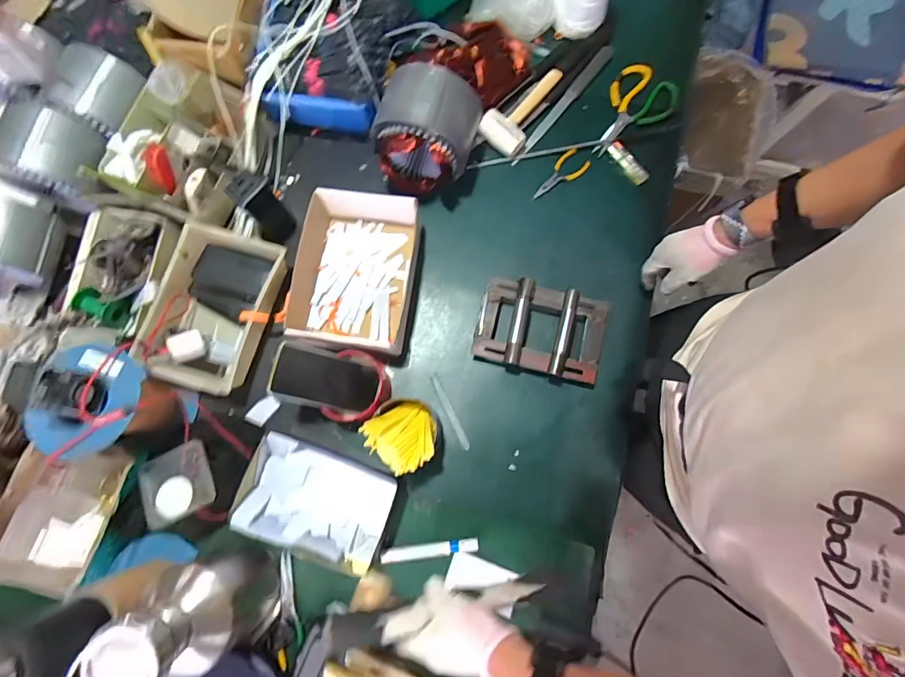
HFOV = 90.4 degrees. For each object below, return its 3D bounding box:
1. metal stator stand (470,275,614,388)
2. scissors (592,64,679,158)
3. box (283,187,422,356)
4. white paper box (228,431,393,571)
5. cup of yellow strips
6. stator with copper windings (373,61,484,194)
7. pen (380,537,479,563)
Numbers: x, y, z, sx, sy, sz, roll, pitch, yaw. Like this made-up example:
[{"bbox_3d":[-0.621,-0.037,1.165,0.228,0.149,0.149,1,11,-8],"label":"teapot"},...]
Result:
[{"bbox_3d":[0.141,-0.016,0.709,0.203,0.051,0.137,15,79,4],"label":"metal stator stand"},{"bbox_3d":[0.311,-0.412,0.801,0.184,0.015,0.114,-40,80,-7],"label":"scissors"},{"bbox_3d":[-0.159,-0.107,0.725,0.189,0.070,0.246,9,79,3],"label":"box"},{"bbox_3d":[-0.202,0.233,0.662,0.224,0.052,0.141,21,79,5],"label":"white paper box"},{"bbox_3d":[-0.068,0.137,0.659,0.098,0.091,0.092,0,77,0],"label":"cup of yellow strips"},{"bbox_3d":[-0.043,-0.324,0.716,0.158,0.165,0.115,3,78,2],"label":"stator with copper windings"},{"bbox_3d":[-0.033,0.308,0.655,0.140,0.015,0.016,-7,78,0],"label":"pen"}]

